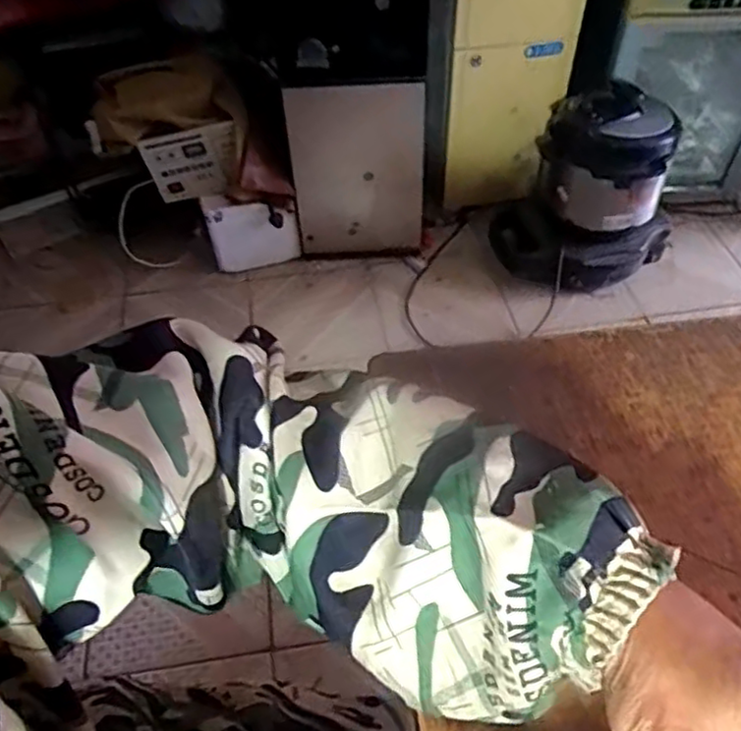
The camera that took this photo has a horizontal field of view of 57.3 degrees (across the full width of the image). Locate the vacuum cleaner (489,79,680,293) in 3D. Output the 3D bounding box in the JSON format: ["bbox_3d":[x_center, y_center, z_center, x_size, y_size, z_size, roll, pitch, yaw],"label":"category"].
[{"bbox_3d":[0.480,-0.388,1.488,0.341,0.370,0.275,26,55,21],"label":"vacuum cleaner"}]

